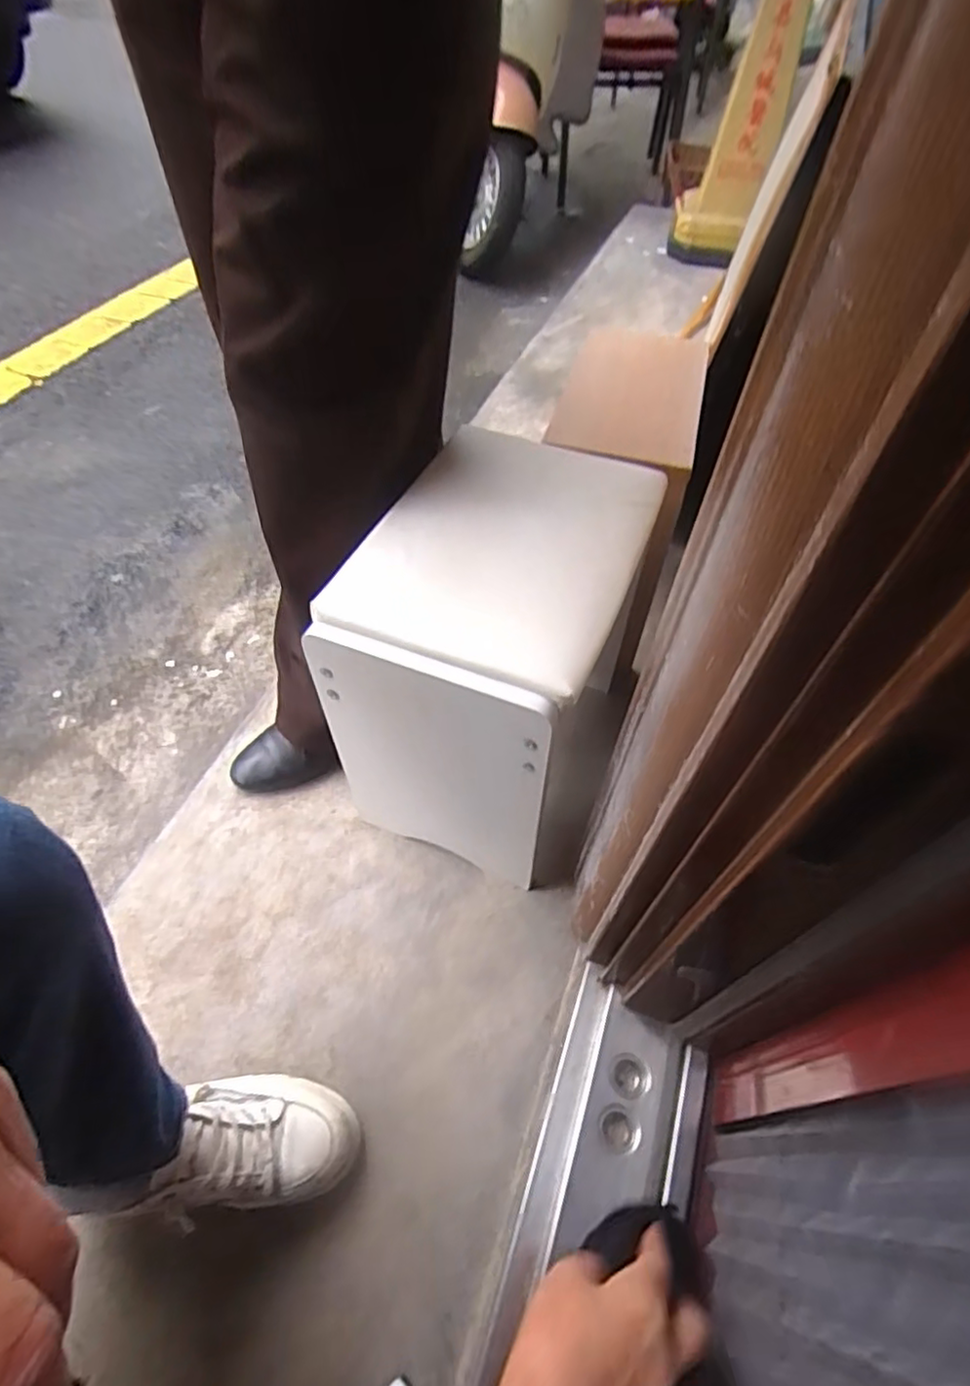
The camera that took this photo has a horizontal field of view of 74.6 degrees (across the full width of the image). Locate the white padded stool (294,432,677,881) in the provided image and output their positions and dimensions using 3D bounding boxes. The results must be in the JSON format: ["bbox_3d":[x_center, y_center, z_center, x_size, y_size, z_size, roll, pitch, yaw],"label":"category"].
[{"bbox_3d":[0.016,-0.030,0.697,0.228,0.364,0.321,20,55,13],"label":"white padded stool"}]

